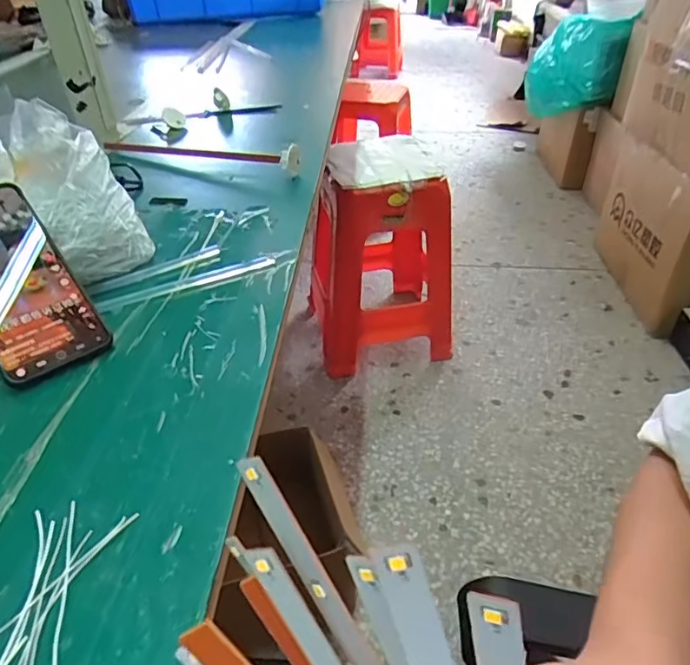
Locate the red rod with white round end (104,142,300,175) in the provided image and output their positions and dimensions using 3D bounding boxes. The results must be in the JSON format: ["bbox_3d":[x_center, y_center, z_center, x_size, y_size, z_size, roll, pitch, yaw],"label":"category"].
[{"bbox_3d":[-0.198,-0.245,0.712,0.299,0.036,0.029,13,41,18],"label":"red rod with white round end"}]

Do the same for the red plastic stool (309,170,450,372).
[{"bbox_3d":[0.095,-0.212,1.473,0.367,0.499,0.378,-7,39,-7],"label":"red plastic stool"}]

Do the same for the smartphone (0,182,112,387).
[{"bbox_3d":[-0.253,-0.042,0.412,0.079,0.010,0.166,-30,79,-31],"label":"smartphone"}]

